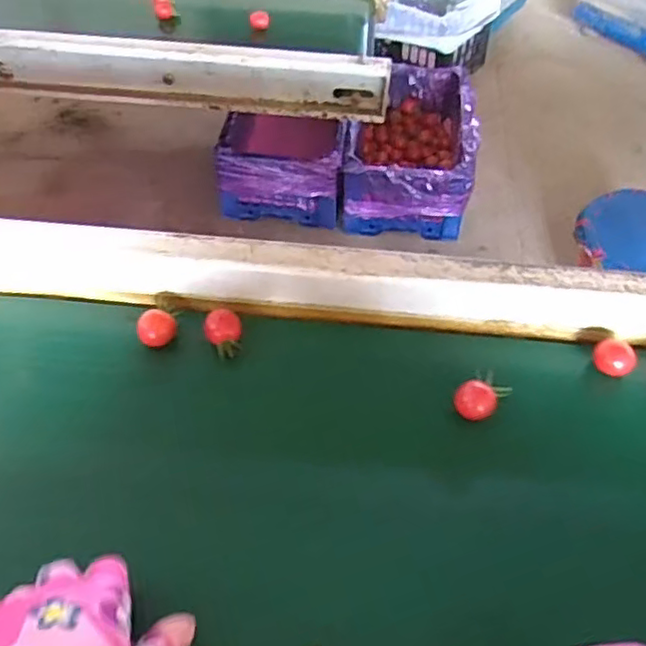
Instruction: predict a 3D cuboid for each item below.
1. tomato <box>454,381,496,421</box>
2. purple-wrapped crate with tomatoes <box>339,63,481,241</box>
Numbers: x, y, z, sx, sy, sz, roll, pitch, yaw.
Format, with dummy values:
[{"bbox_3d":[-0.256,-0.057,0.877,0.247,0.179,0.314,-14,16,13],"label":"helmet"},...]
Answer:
[{"bbox_3d":[0.113,0.061,0.497,0.029,0.029,0.025,25,55,17],"label":"tomato"},{"bbox_3d":[0.185,-0.374,1.396,0.246,0.166,0.403,8,52,4],"label":"purple-wrapped crate with tomatoes"}]

